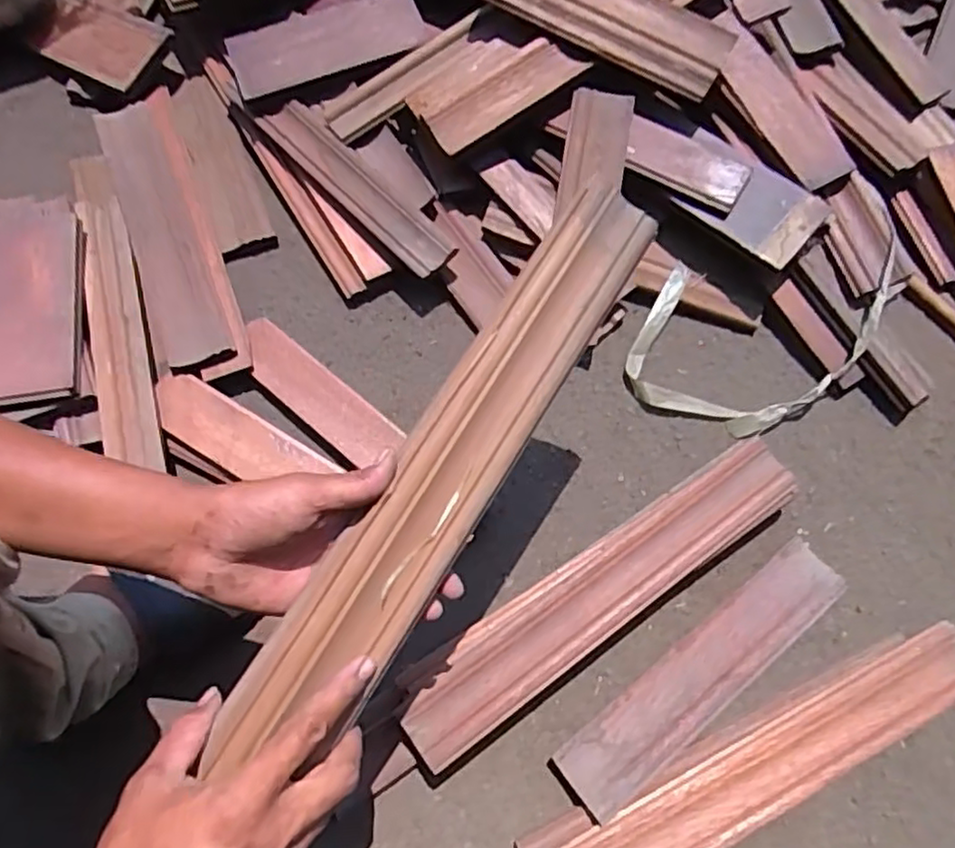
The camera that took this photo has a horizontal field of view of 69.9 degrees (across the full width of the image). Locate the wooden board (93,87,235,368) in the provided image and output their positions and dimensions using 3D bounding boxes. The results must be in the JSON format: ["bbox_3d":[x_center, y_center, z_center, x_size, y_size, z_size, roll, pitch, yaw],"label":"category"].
[{"bbox_3d":[-0.329,-0.217,0.718,0.082,0.020,0.349,-21,71,-11],"label":"wooden board"}]

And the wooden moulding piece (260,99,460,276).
[{"bbox_3d":[-0.131,-0.256,0.729,0.049,0.031,0.271,-38,75,-16],"label":"wooden moulding piece"}]

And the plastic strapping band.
[{"bbox_3d":[0.310,-0.117,0.709,0.338,0.067,0.191,-32,73,-14],"label":"plastic strapping band"}]

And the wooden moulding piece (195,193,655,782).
[{"bbox_3d":[-0.014,0.019,0.426,0.073,0.033,0.415,33,79,10],"label":"wooden moulding piece"}]

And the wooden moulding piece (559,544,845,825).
[{"bbox_3d":[0.202,0.215,0.594,0.305,0.012,0.063,-34,65,-18],"label":"wooden moulding piece"}]

